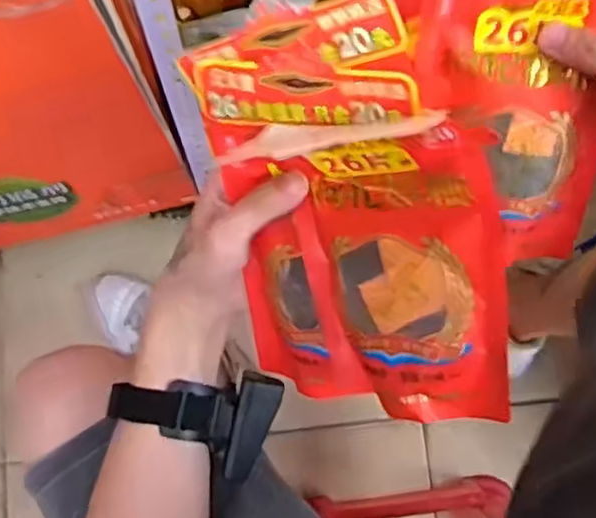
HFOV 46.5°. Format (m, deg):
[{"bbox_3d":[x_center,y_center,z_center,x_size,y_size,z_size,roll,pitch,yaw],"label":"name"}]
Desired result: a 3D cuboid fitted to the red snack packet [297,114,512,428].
[{"bbox_3d":[0.056,0.012,0.362,0.106,0.023,0.151,-1,107,39],"label":"red snack packet"}]

